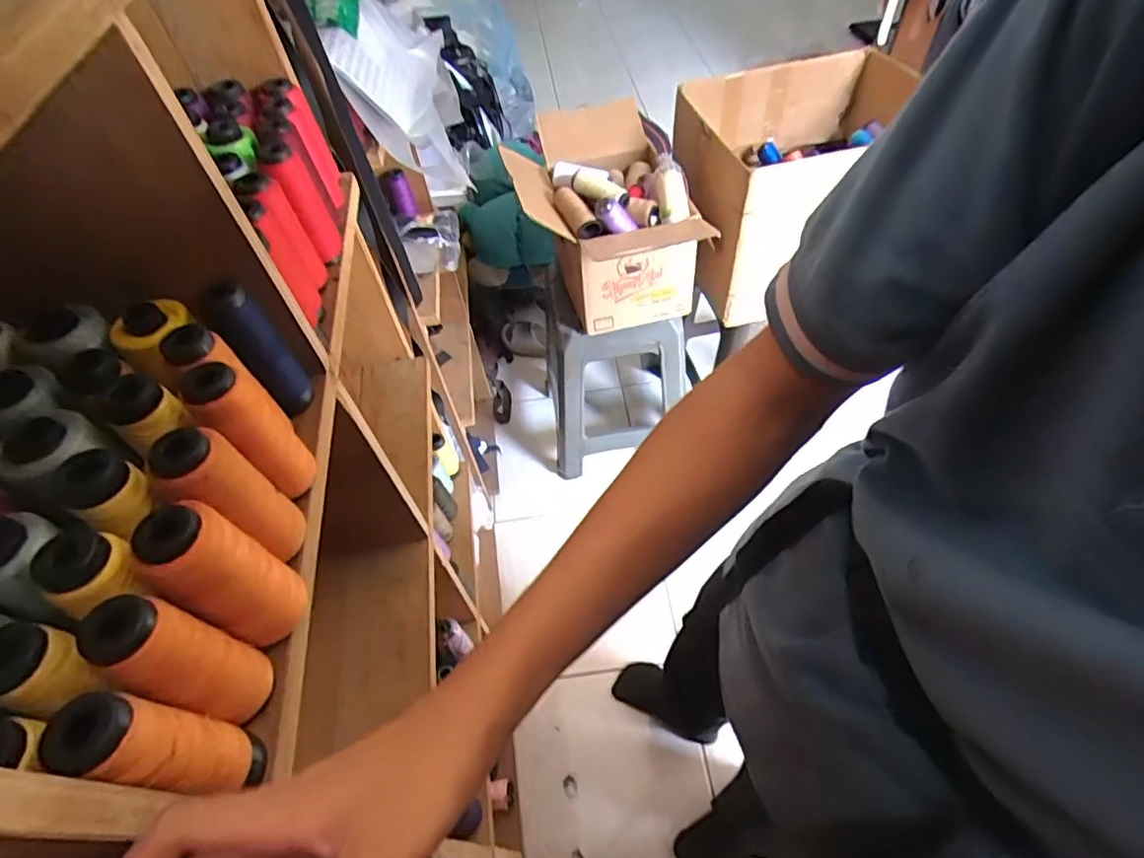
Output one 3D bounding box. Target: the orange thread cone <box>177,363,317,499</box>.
[{"bbox_3d":[-0.207,0.004,0.389,0.038,0.107,0.041,35,63,27],"label":"orange thread cone"}]

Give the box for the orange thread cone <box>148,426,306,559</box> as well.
[{"bbox_3d":[-0.206,0.044,0.357,0.044,0.110,0.047,-3,53,3],"label":"orange thread cone"}]

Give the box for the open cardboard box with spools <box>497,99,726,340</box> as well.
[{"bbox_3d":[0.068,-0.390,1.213,0.332,0.311,0.397,-16,53,-6],"label":"open cardboard box with spools"}]

